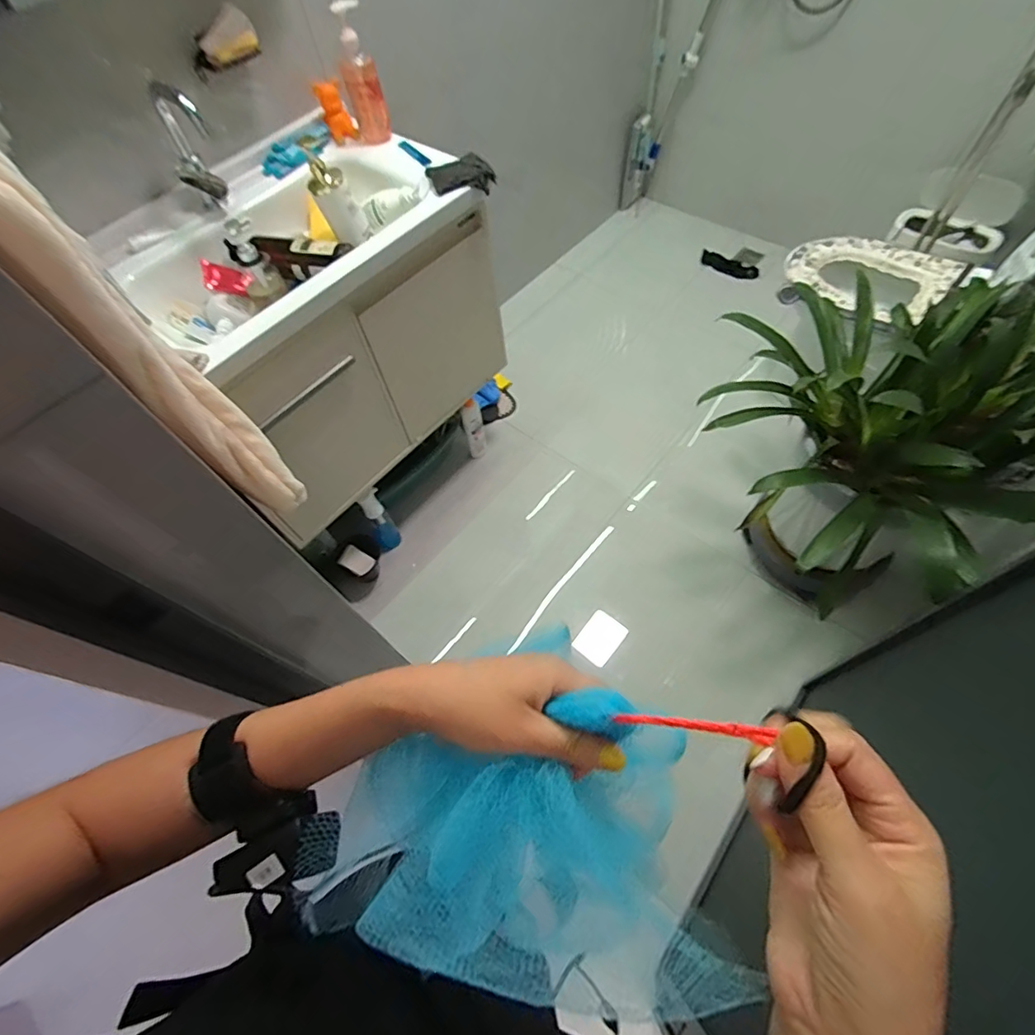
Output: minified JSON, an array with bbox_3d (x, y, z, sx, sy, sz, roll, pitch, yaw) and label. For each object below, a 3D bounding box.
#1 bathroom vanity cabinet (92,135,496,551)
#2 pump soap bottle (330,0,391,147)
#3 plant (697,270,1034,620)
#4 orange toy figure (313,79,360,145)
[{"bbox_3d":[-0.473,-0.475,1.234,0.522,0.539,0.747,38,71,23],"label":"bathroom vanity cabinet"},{"bbox_3d":[-0.341,-0.950,1.122,0.084,0.249,0.101,-16,61,-3],"label":"pump soap bottle"},{"bbox_3d":[0.768,-0.134,1.174,0.715,0.658,0.693,-20,61,-5],"label":"plant"},{"bbox_3d":[-0.421,-0.939,1.201,0.057,0.120,0.043,-30,28,-12],"label":"orange toy figure"}]

